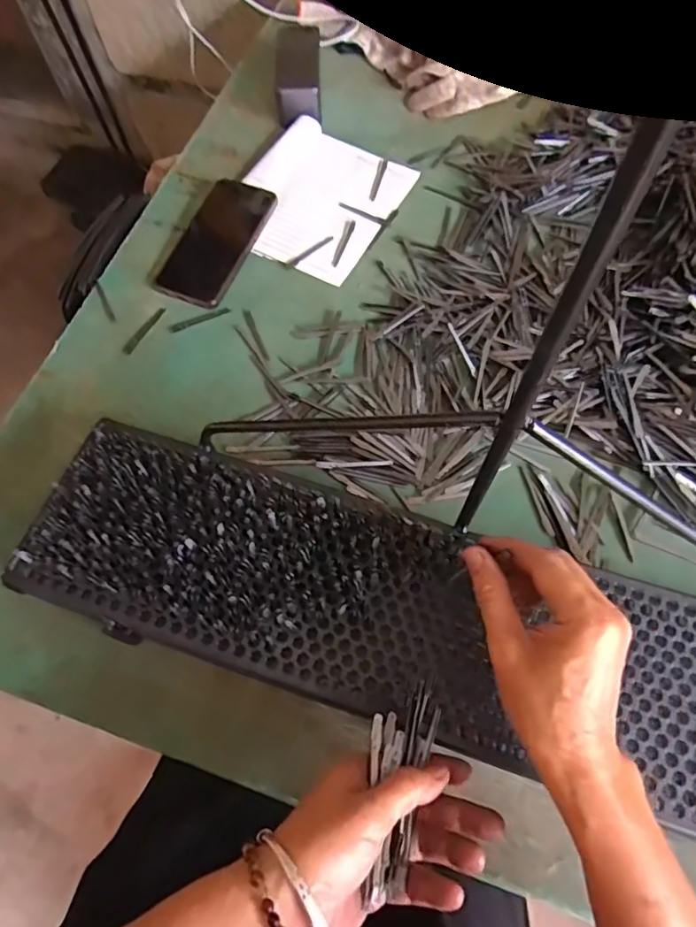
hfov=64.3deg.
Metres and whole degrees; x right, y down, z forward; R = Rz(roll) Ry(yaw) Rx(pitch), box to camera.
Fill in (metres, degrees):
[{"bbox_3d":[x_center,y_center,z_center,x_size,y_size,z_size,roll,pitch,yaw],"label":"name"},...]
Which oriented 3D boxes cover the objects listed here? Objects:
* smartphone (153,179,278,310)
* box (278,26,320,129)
[{"bbox_3d":[-0.144,-0.245,0.605,0.080,0.014,0.160,19,67,10],"label":"smartphone"},{"bbox_3d":[-0.062,-0.496,0.698,0.054,0.037,0.155,-2,65,0],"label":"box"}]

